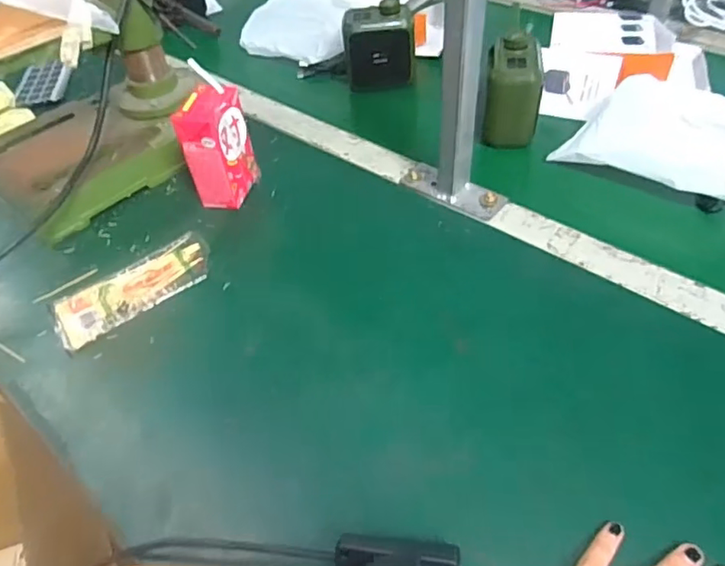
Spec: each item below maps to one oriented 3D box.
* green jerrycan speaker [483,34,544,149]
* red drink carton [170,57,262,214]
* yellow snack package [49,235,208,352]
[{"bbox_3d":[0.162,-0.201,0.597,0.055,0.088,0.080,7,50,13],"label":"green jerrycan speaker"},{"bbox_3d":[-0.146,-0.138,0.561,0.047,0.103,0.075,9,50,14],"label":"red drink carton"},{"bbox_3d":[-0.207,0.005,0.511,0.143,0.008,0.065,-31,52,-19],"label":"yellow snack package"}]

